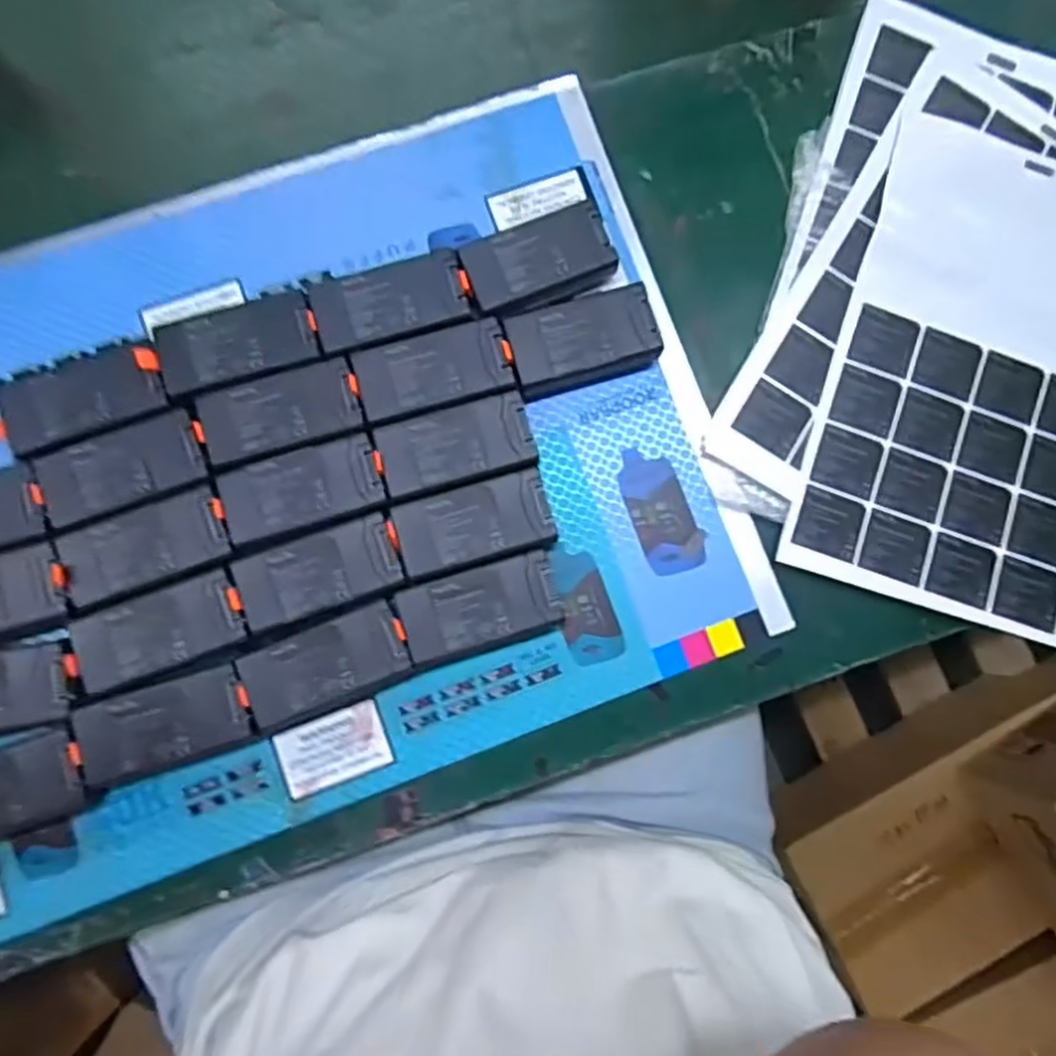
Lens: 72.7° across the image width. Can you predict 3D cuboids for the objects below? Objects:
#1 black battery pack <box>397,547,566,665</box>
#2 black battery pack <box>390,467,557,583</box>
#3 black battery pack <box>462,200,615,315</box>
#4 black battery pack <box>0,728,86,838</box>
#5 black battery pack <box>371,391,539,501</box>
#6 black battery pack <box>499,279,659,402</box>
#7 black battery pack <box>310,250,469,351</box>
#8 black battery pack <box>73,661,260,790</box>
[{"bbox_3d":[-0.025,0.046,0.410,0.089,0.030,0.044,-15,84,-3],"label":"black battery pack"},{"bbox_3d":[-0.030,-0.001,0.415,0.086,0.031,0.046,-16,84,-3],"label":"black battery pack"},{"bbox_3d":[0.006,-0.158,0.434,0.087,0.026,0.046,-22,85,-3],"label":"black battery pack"},{"bbox_3d":[-0.282,0.141,0.385,0.089,0.026,0.044,-19,84,-3],"label":"black battery pack"},{"bbox_3d":[-0.041,-0.046,0.420,0.086,0.030,0.045,-15,84,-3],"label":"black battery pack"},{"bbox_3d":[0.032,-0.111,0.431,0.088,0.027,0.048,-21,84,-3],"label":"black battery pack"},{"bbox_3d":[-0.079,-0.132,0.426,0.089,0.027,0.041,-16,84,-3],"label":"black battery pack"},{"bbox_3d":[-0.194,0.105,0.389,0.089,0.020,0.043,-18,84,-3],"label":"black battery pack"}]

